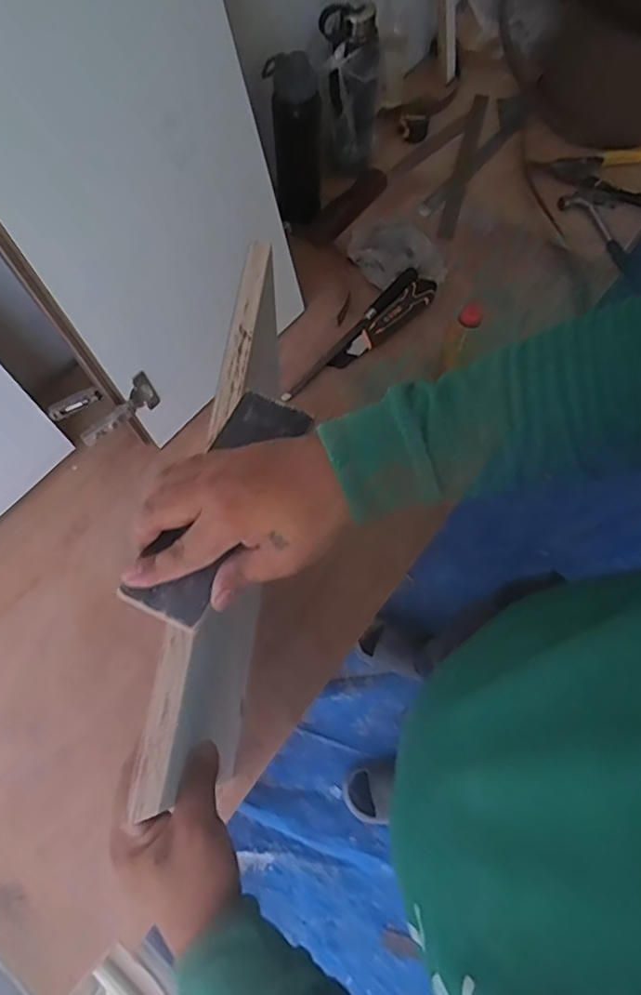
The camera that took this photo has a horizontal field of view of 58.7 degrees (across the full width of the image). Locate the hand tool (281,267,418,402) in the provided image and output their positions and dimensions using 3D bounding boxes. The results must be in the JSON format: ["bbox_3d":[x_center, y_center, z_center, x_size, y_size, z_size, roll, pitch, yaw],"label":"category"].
[{"bbox_3d":[0.055,-0.277,0.953,0.029,0.018,0.340,37,72,15],"label":"hand tool"}]

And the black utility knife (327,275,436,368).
[{"bbox_3d":[0.113,-0.294,0.961,0.047,0.018,0.234,42,73,16],"label":"black utility knife"}]

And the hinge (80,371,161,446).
[{"bbox_3d":[-0.276,-0.114,0.791,0.025,0.052,0.122,36,71,14],"label":"hinge"}]

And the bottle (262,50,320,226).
[{"bbox_3d":[-0.050,-0.599,0.966,0.095,0.235,0.067,13,67,6],"label":"bottle"}]

